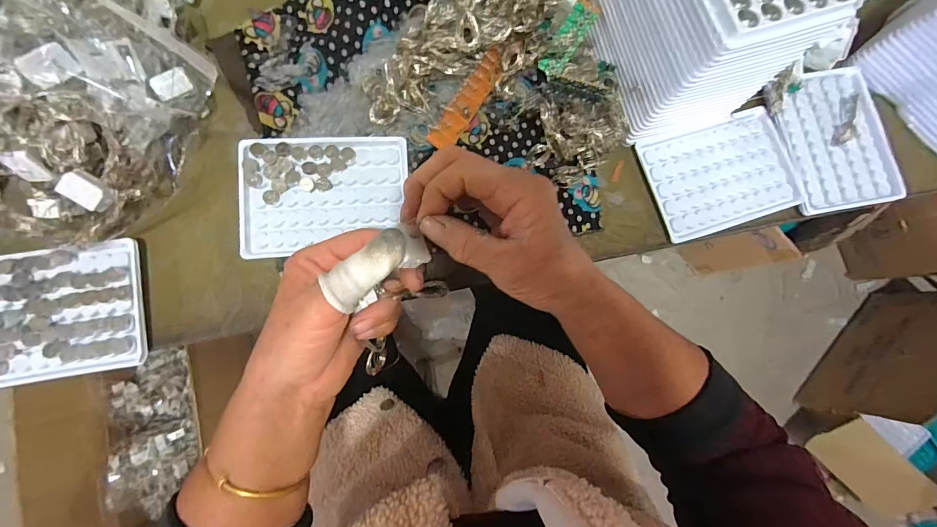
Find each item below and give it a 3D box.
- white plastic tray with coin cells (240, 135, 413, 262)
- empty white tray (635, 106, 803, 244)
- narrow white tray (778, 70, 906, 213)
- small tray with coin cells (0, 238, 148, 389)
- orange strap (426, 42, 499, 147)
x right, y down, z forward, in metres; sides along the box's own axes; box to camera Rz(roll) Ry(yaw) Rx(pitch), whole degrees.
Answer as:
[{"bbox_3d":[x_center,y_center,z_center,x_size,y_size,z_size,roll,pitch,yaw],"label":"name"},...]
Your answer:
[{"bbox_3d":[-0.114,-0.056,0.318,0.127,0.008,0.092,-3,82,-5],"label":"white plastic tray with coin cells"},{"bbox_3d":[0.224,-0.079,0.354,0.130,0.006,0.092,-18,84,-7],"label":"empty white tray"},{"bbox_3d":[0.333,-0.115,0.364,0.094,0.010,0.132,-10,83,-6],"label":"narrow white tray"},{"bbox_3d":[-0.308,0.038,0.294,0.127,0.014,0.094,-9,83,-6],"label":"small tray with coin cells"},{"bbox_3d":[0.000,-0.138,0.336,0.022,0.007,0.096,37,82,-30],"label":"orange strap"}]

